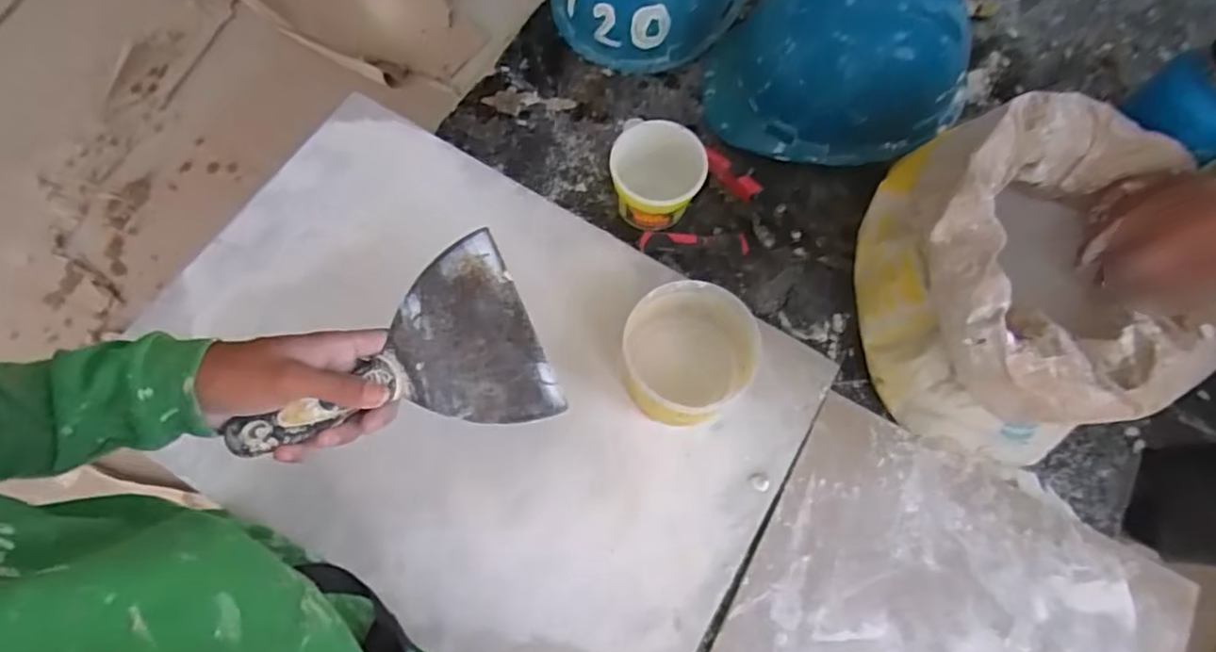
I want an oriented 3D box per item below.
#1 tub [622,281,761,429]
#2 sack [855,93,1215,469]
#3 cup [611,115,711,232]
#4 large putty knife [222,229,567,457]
[{"bbox_3d":[0.076,0.029,0.593,0.115,0.080,0.113,1,69,-1],"label":"tub"},{"bbox_3d":[0.355,-0.029,0.552,0.244,0.214,0.245,-7,70,-4],"label":"sack"},{"bbox_3d":[0.049,-0.146,0.662,0.088,0.074,0.092,1,69,-1],"label":"cup"},{"bbox_3d":[-0.150,0.034,0.455,0.205,0.026,0.137,-24,89,-21],"label":"large putty knife"}]

